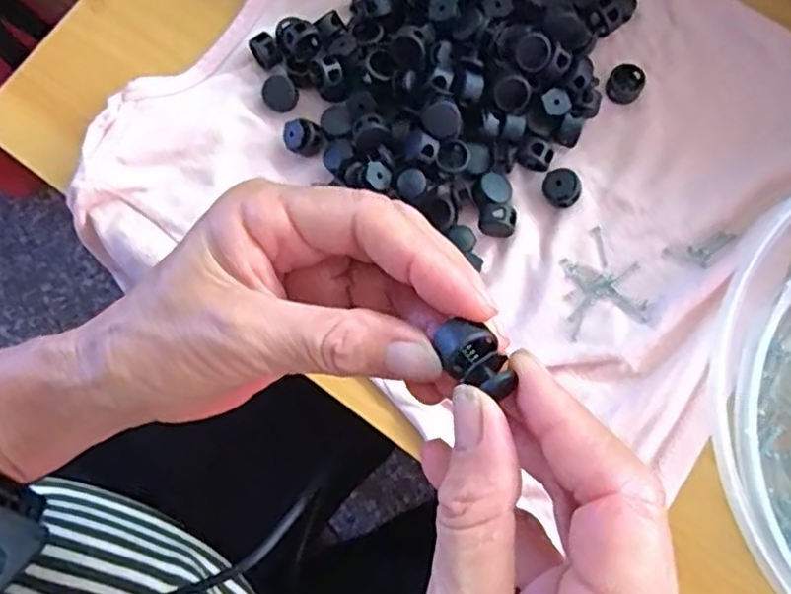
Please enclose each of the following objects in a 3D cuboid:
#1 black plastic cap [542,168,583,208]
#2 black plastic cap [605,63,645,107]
[{"bbox_3d":[0.078,-0.051,0.310,0.018,0.011,0.016,24,79,6],"label":"black plastic cap"},{"bbox_3d":[0.113,-0.104,0.323,0.016,0.010,0.017,0,78,1],"label":"black plastic cap"}]

